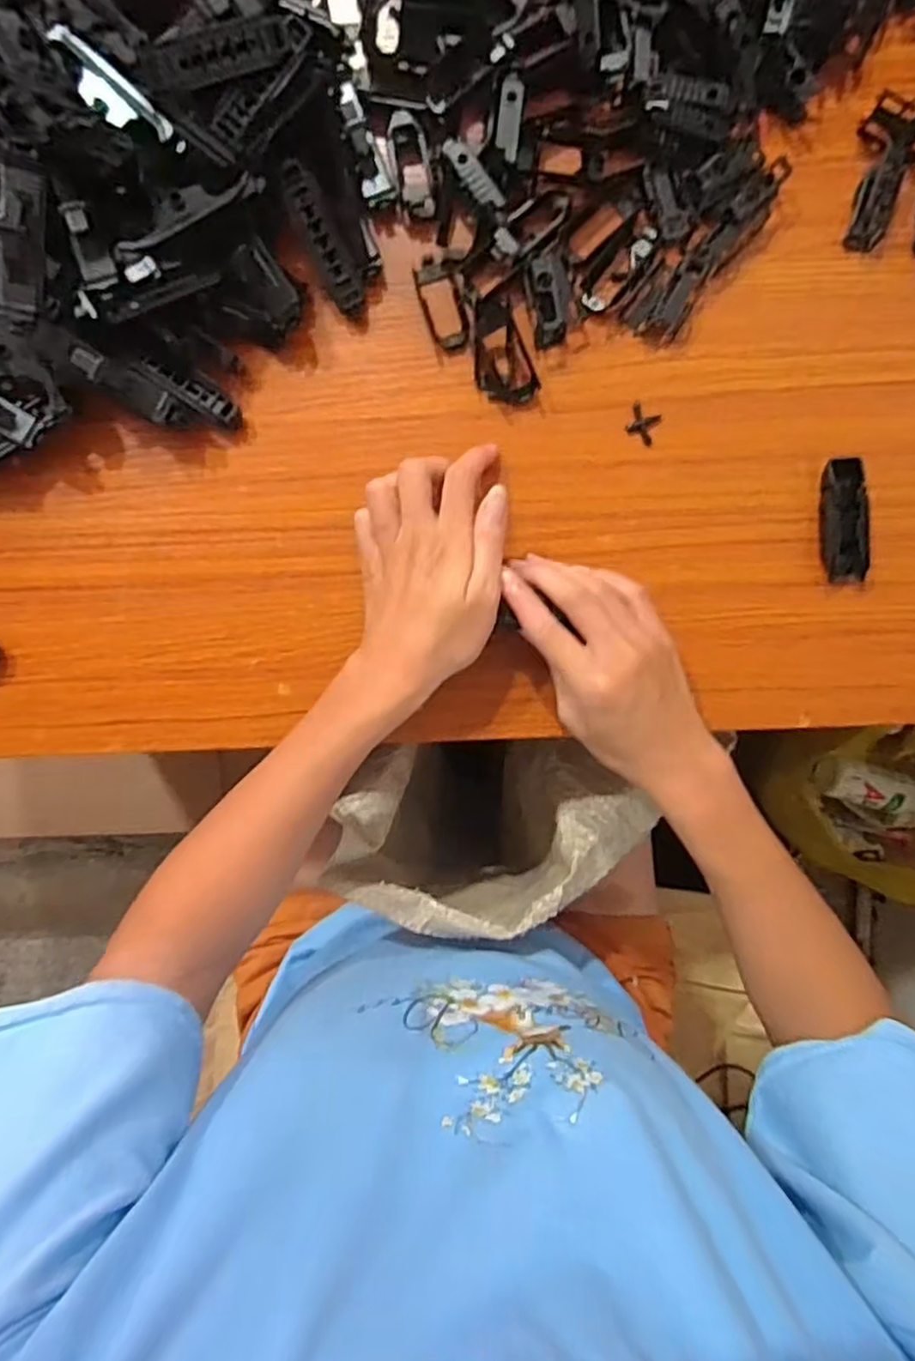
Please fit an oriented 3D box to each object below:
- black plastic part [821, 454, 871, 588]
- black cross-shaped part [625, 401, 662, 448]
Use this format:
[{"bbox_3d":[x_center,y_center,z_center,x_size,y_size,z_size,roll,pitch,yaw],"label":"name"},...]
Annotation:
[{"bbox_3d":[0.216,-0.089,0.384,0.023,0.015,0.066,-1,95,2],"label":"black plastic part"},{"bbox_3d":[0.105,-0.145,0.388,0.017,0.004,0.020,21,96,-2],"label":"black cross-shaped part"}]

